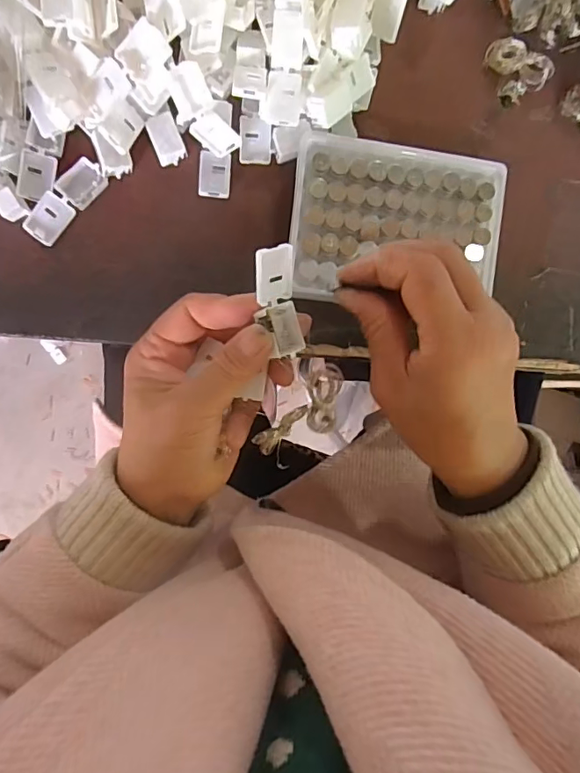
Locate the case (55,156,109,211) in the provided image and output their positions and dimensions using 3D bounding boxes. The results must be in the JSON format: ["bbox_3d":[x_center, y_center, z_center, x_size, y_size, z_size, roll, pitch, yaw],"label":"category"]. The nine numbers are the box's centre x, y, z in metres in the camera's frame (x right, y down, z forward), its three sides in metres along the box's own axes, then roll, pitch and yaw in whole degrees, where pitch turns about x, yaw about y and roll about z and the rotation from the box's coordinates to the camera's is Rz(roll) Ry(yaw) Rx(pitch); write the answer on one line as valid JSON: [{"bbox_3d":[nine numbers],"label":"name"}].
[{"bbox_3d":[-0.125,-0.122,0.306,0.019,0.008,0.026,41,89,-8],"label":"case"}]

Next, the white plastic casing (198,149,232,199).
[{"bbox_3d":[-0.047,-0.133,0.319,0.020,0.004,0.026,4,94,-7],"label":"white plastic casing"}]

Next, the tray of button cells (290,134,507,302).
[{"bbox_3d":[0.066,-0.098,0.311,0.128,0.007,0.092,5,93,-7],"label":"tray of button cells"}]

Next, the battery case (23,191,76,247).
[{"bbox_3d":[-0.144,-0.101,0.305,0.020,0.005,0.028,36,89,-8],"label":"battery case"}]

